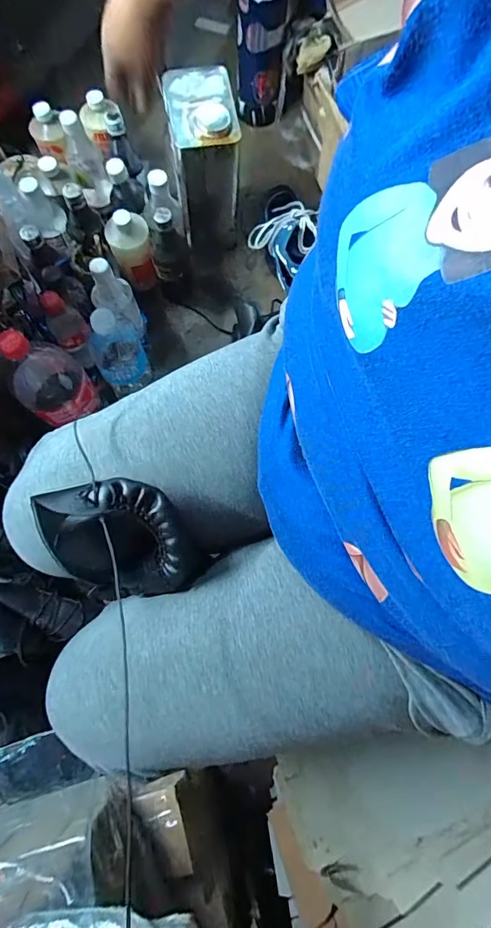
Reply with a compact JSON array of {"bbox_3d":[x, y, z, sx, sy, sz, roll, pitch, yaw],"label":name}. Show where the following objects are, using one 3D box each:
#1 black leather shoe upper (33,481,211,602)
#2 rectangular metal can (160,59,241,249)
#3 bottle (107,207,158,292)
[{"bbox_3d":[-0.087,0.060,0.314,0.102,0.091,0.077,-7,76,-3],"label":"black leather shoe upper"},{"bbox_3d":[-0.070,-0.540,0.792,0.105,0.252,0.143,-5,76,-2],"label":"rectangular metal can"},{"bbox_3d":[-0.201,-0.382,0.773,0.069,0.141,0.065,-18,77,-6],"label":"bottle"}]

